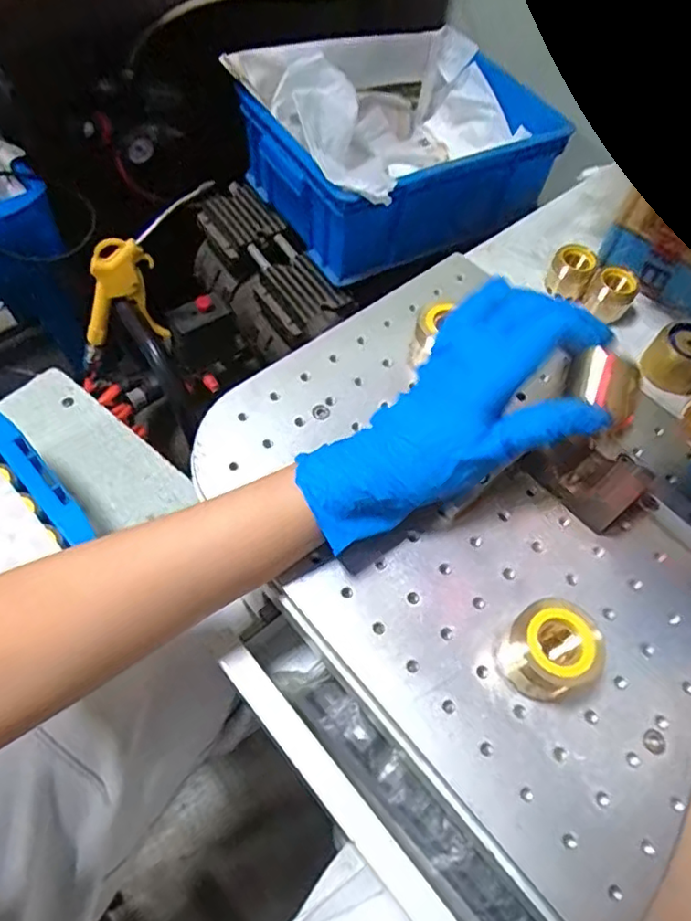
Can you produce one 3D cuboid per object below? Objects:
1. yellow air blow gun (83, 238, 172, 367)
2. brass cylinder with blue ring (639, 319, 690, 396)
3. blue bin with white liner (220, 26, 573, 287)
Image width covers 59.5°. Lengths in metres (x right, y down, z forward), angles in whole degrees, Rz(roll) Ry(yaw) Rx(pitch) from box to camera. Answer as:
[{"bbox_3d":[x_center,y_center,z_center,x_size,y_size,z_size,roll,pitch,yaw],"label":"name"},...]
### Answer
[{"bbox_3d":[-0.262,-0.180,0.729,0.097,0.183,0.043,-12,56,-43],"label":"yellow air blow gun"},{"bbox_3d":[0.228,-0.070,0.410,0.038,0.027,0.041,-36,68,-23],"label":"brass cylinder with blue ring"},{"bbox_3d":[0.068,-0.410,0.773,0.353,0.135,0.281,-30,65,-21],"label":"blue bin with white liner"}]

